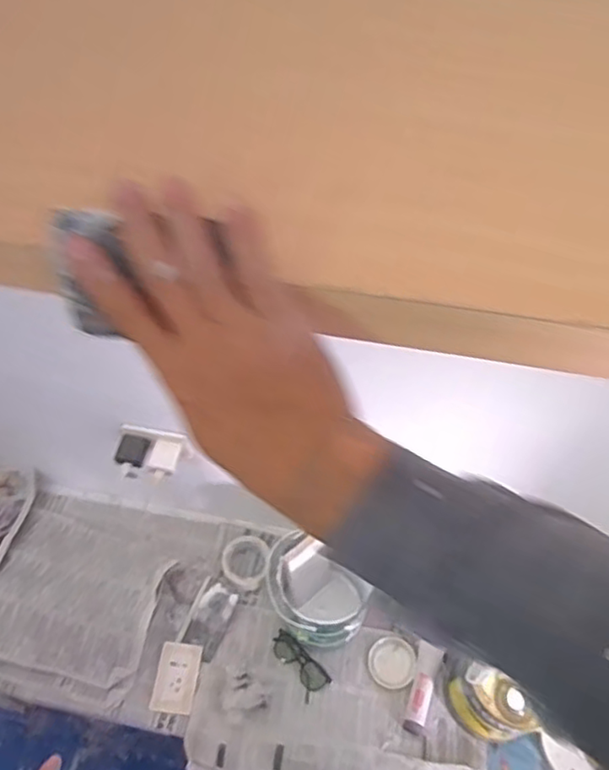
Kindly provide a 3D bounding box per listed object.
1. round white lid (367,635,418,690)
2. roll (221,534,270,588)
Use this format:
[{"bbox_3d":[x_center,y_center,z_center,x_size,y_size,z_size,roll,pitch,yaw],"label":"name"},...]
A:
[{"bbox_3d":[0.173,0.546,1.242,0.092,0.018,0.092,0,56,0],"label":"round white lid"},{"bbox_3d":[-0.124,0.366,1.319,0.107,0.025,0.112,0,56,0],"label":"roll"}]

